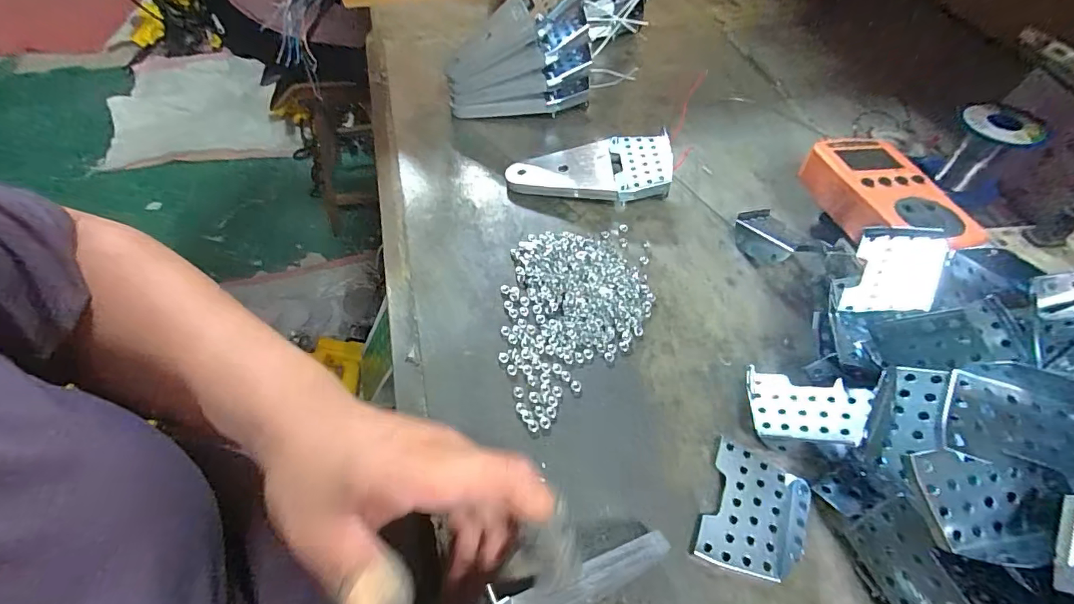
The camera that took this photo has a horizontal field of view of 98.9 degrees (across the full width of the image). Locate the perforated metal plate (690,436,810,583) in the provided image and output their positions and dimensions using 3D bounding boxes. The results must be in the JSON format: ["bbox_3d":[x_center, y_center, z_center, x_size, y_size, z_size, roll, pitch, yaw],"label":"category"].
[{"bbox_3d":[0.121,0.120,0.258,0.052,0.006,0.066,24,59,14],"label":"perforated metal plate"}]

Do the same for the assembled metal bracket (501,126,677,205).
[{"bbox_3d":[0.044,-0.114,0.399,0.136,0.031,0.067,3,57,0],"label":"assembled metal bracket"}]

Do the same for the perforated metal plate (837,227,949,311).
[{"bbox_3d":[0.223,-0.019,0.288,0.043,0.005,0.066,15,67,39],"label":"perforated metal plate"}]

